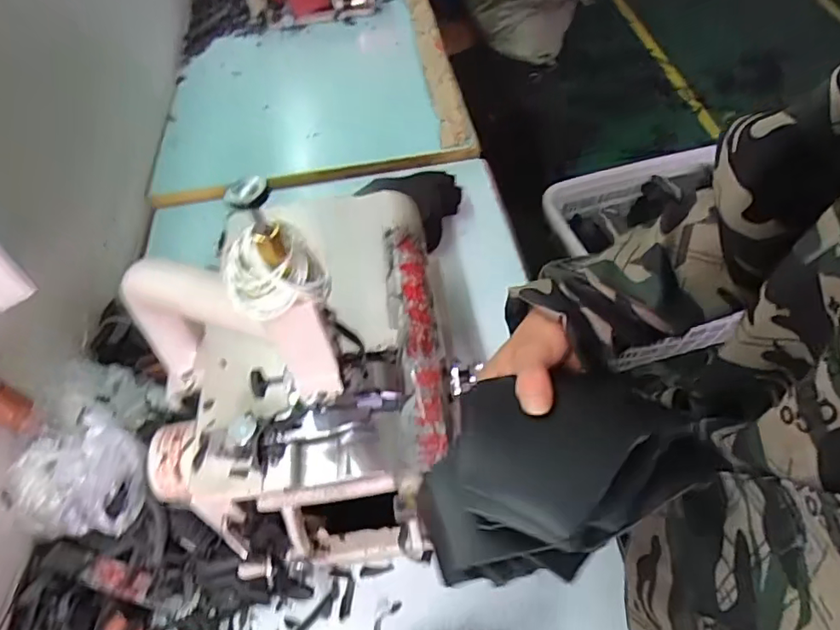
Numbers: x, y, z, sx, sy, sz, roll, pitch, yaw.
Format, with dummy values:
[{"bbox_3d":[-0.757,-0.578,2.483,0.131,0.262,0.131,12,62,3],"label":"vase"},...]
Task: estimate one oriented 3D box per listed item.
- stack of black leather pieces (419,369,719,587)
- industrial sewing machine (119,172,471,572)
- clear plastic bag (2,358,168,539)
[{"bbox_3d":[0.081,0.083,0.327,0.155,0.044,0.126,-4,51,3],"label":"stack of black leather pieces"},{"bbox_3d":[-0.105,0.061,0.500,0.282,0.264,0.274,-12,51,-4],"label":"industrial sewing machine"},{"bbox_3d":[-0.307,0.119,0.522,0.130,0.062,0.169,3,54,4],"label":"clear plastic bag"}]

